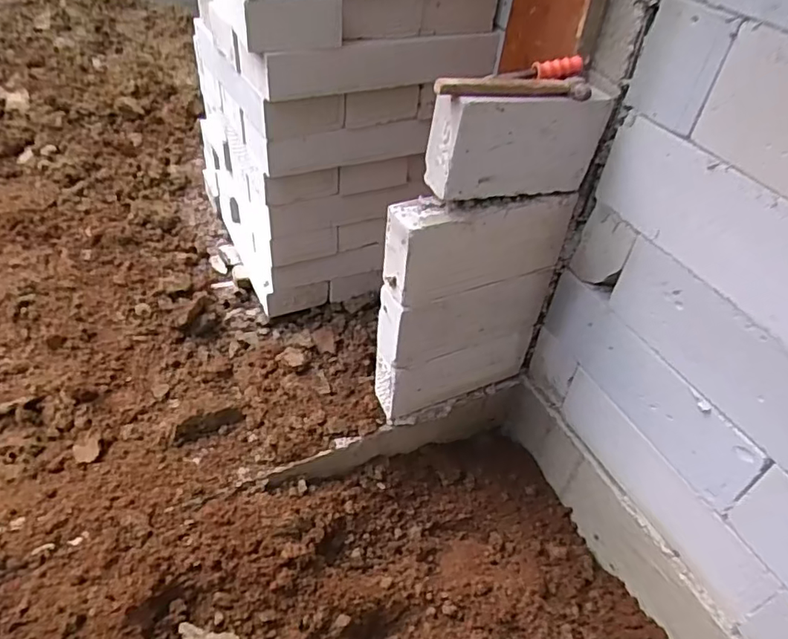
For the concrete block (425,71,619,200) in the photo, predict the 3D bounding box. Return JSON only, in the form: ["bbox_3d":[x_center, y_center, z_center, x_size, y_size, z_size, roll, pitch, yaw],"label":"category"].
[{"bbox_3d":[0.235,-0.336,1.058,0.326,0.186,0.083,-8,45,-15],"label":"concrete block"}]

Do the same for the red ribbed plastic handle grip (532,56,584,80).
[{"bbox_3d":[0.288,-0.441,0.989,0.080,0.026,0.029,-3,42,14],"label":"red ribbed plastic handle grip"}]

